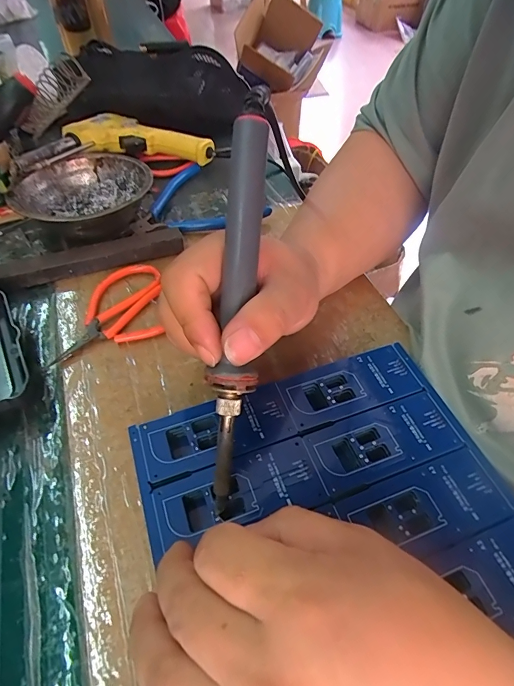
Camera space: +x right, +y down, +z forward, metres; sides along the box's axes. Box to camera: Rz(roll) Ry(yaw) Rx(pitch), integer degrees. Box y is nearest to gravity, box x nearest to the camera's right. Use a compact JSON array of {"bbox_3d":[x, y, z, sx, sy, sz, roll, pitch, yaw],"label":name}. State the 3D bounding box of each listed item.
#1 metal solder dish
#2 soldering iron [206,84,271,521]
[{"bbox_3d":[-0.167,-0.149,0.383,0.102,0.032,0.131,33,59,23],"label":"metal solder dish"},{"bbox_3d":[-0.010,-0.020,0.198,0.022,0.015,0.217,5,92,4],"label":"soldering iron"}]

